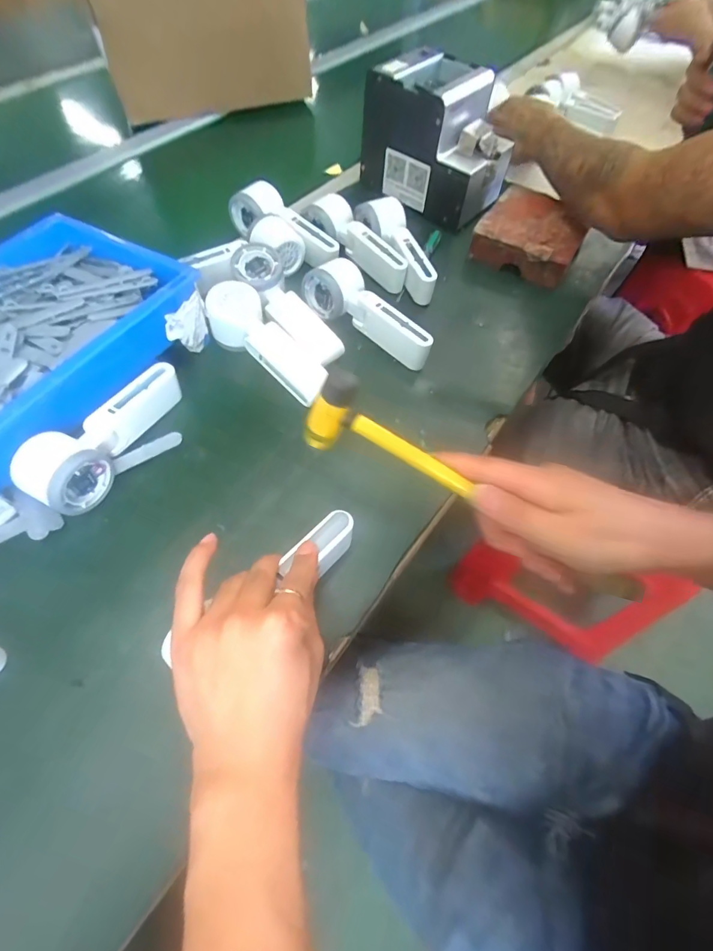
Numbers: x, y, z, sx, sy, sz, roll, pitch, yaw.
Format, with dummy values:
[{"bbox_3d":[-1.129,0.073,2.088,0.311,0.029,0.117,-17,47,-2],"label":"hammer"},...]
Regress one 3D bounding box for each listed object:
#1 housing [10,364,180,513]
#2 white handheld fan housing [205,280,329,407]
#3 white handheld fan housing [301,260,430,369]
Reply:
[{"bbox_3d":[-0.229,-0.041,0.413,0.053,0.057,0.165,23,61,11],"label":"housing"},{"bbox_3d":[-0.098,-0.144,0.490,0.171,0.044,0.056,43,66,6],"label":"white handheld fan housing"},{"bbox_3d":[0.013,-0.182,0.510,0.056,0.062,0.169,-37,67,-21],"label":"white handheld fan housing"}]

